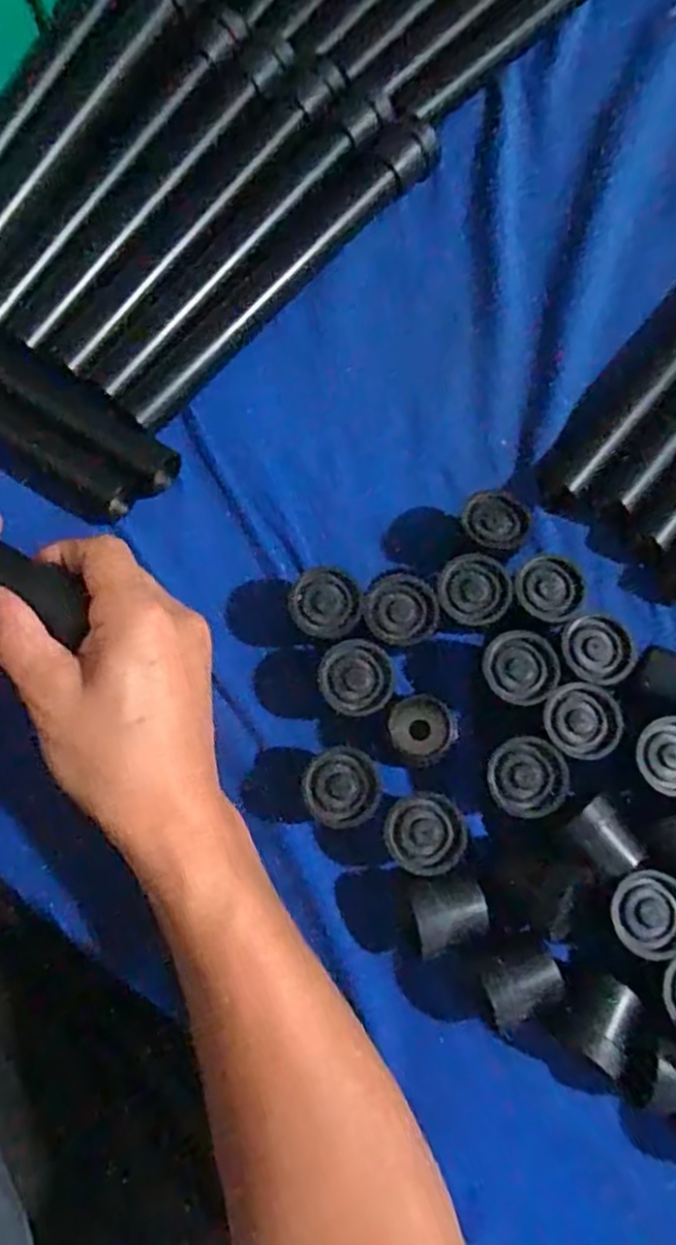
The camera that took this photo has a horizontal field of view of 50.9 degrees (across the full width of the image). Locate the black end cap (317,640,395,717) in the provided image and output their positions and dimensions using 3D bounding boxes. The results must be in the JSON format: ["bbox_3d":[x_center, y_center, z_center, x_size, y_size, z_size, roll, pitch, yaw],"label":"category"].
[{"bbox_3d":[0.009,0.029,0.347,0.035,0.030,0.034,0,75,0],"label":"black end cap"}]

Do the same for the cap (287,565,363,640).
[{"bbox_3d":[-0.006,-0.006,0.355,0.034,0.031,0.036,0,75,0],"label":"cap"}]

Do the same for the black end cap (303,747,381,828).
[{"bbox_3d":[0.002,0.078,0.334,0.033,0.030,0.034,-1,75,0],"label":"black end cap"}]

